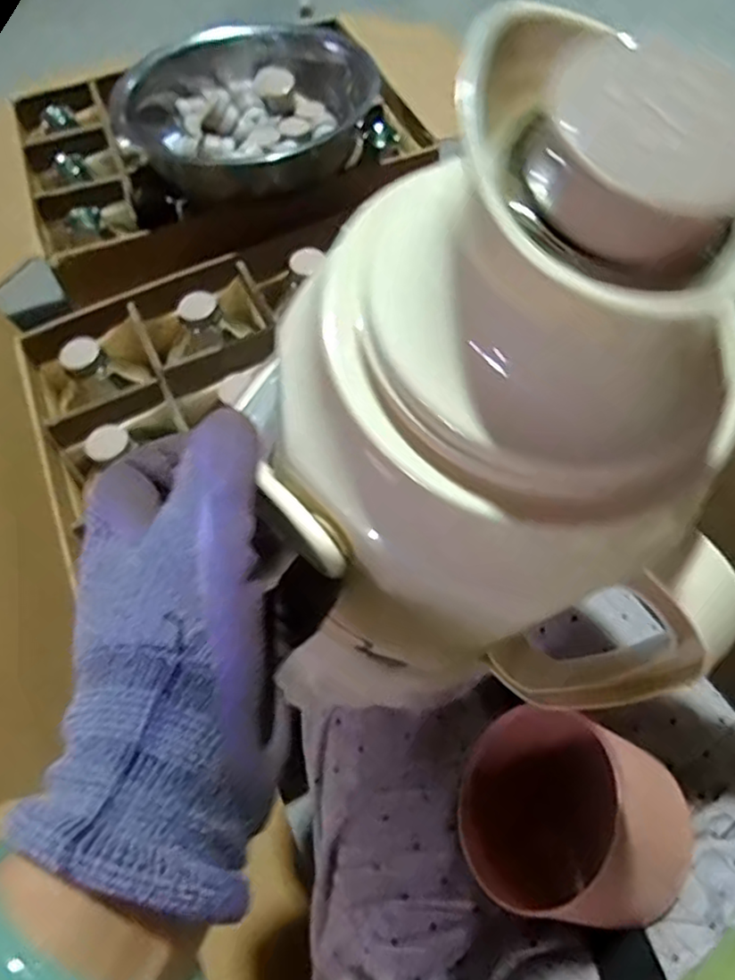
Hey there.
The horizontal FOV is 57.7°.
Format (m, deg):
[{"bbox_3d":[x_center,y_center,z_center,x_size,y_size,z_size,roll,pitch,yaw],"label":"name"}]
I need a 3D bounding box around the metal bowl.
[{"bbox_3d":[-0.170,-0.520,0.935,0.320,0.144,0.320,-2,58,3],"label":"metal bowl"}]

